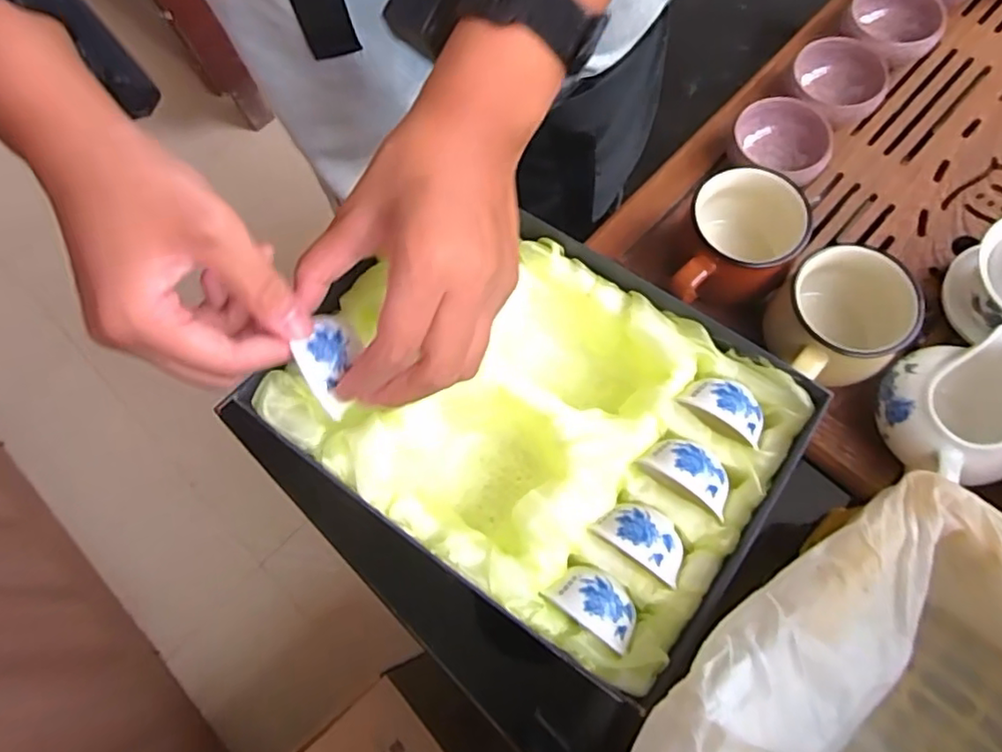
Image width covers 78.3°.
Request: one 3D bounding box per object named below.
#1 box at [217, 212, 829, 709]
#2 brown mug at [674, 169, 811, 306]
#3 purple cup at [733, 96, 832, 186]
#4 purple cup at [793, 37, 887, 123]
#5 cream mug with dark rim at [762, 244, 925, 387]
[{"bbox_3d":[0.014,0.027,0.352,0.246,0.084,0.183,32,74,14],"label":"box"},{"bbox_3d":[0.146,-0.081,0.387,0.070,0.058,0.100,35,75,15],"label":"brown mug"},{"bbox_3d":[0.194,-0.158,0.430,0.056,0.033,0.066,8,70,6],"label":"purple cup"},{"bbox_3d":[0.239,-0.204,0.442,0.059,0.034,0.063,15,71,8],"label":"purple cup"},{"bbox_3d":[0.198,-0.031,0.362,0.078,0.059,0.067,-8,69,0],"label":"cream mug with dark rim"}]

